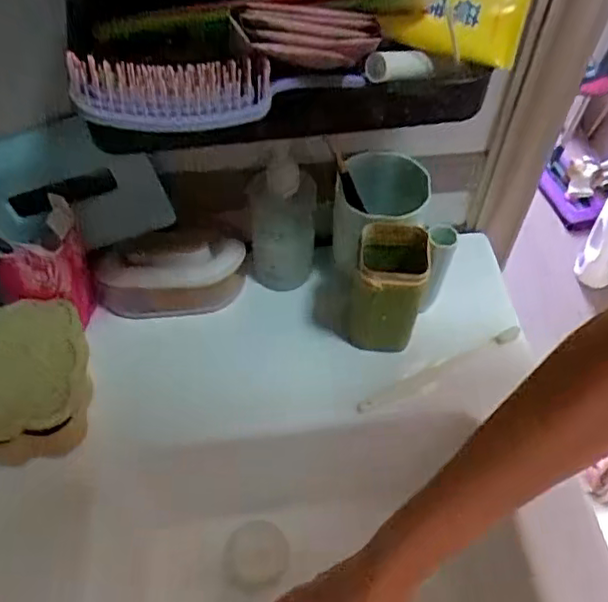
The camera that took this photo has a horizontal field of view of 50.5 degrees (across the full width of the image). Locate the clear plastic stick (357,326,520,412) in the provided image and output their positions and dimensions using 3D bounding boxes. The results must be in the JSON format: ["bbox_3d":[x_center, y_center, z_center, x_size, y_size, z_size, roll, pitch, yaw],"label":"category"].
[{"bbox_3d":[0.121,0.059,0.570,0.167,0.011,0.012,-24,58,-17],"label":"clear plastic stick"}]

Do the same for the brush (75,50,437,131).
[{"bbox_3d":[-0.023,-0.125,0.363,0.203,0.034,0.040,-11,55,-9],"label":"brush"}]

